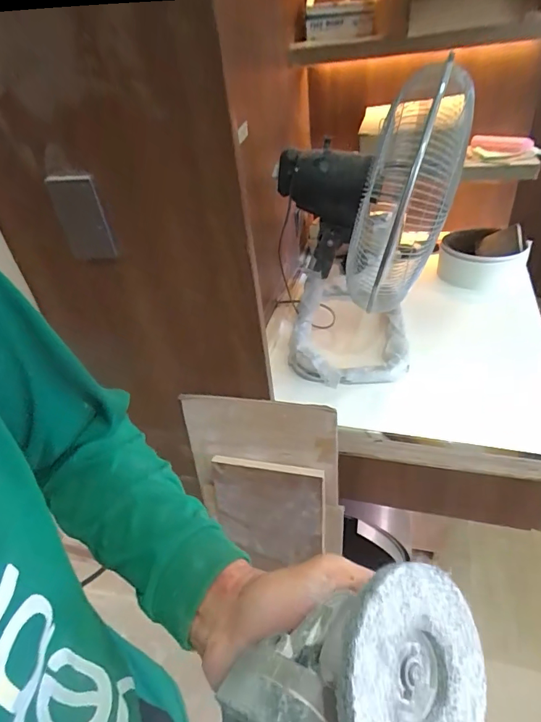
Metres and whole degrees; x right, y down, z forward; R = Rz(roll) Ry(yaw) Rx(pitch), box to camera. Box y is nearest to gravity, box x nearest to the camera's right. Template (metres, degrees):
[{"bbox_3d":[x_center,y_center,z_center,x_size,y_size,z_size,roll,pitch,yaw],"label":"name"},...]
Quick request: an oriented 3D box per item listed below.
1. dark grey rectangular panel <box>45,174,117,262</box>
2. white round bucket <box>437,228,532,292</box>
[{"bbox_3d":[-0.278,-0.209,0.644,0.077,0.118,0.014,4,39,15],"label":"dark grey rectangular panel"},{"bbox_3d":[0.584,-0.290,1.205,0.214,0.087,0.216,9,41,21],"label":"white round bucket"}]

